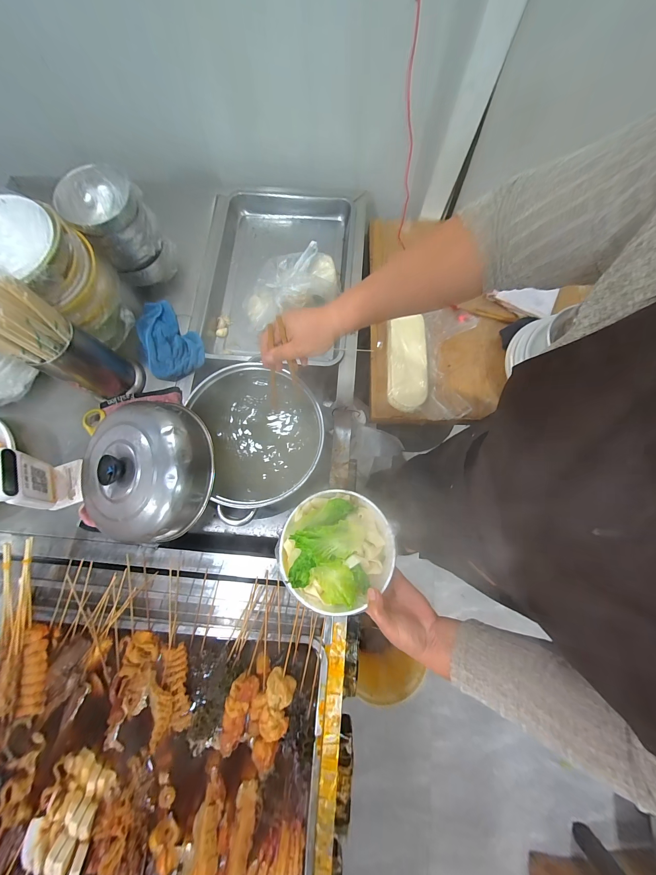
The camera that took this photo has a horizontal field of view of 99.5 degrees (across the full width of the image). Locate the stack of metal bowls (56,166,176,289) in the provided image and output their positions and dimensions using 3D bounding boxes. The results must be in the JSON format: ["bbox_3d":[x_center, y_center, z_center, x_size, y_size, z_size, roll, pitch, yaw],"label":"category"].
[{"bbox_3d":[-0.435,-0.438,0.597,0.140,0.161,0.134,-39,80,-8],"label":"stack of metal bowls"}]

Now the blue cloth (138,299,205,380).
[{"bbox_3d":[-0.362,-0.213,0.615,0.131,0.039,0.175,-44,81,-9],"label":"blue cloth"}]

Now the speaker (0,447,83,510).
[{"bbox_3d":[-0.529,0.079,0.498,0.065,0.164,0.094,-10,77,-3],"label":"speaker"}]

